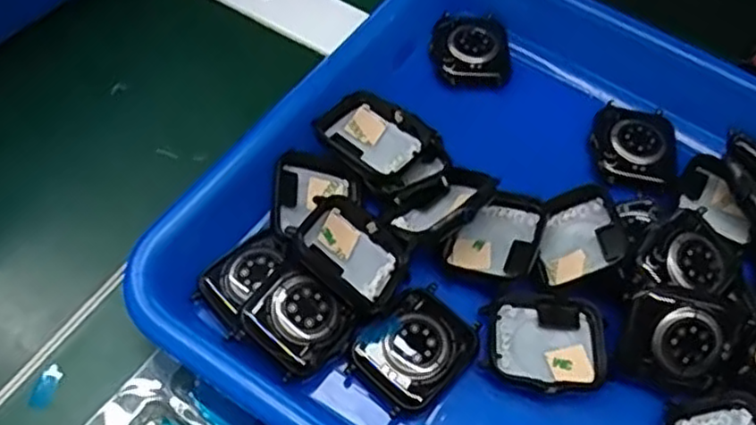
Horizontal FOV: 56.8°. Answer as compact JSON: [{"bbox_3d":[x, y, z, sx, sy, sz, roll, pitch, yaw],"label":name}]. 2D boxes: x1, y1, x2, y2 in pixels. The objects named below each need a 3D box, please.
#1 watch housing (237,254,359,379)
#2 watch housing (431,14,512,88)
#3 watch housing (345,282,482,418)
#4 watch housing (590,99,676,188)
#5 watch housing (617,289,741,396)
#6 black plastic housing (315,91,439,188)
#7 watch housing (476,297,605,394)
[{"bbox_3d":[-0.029,0.040,0.252,0.036,0.008,0.033,44,73,2],"label":"watch housing"},{"bbox_3d":[0.045,-0.080,0.337,0.036,0.010,0.043,-1,56,-4],"label":"watch housing"},{"bbox_3d":[0.014,0.049,0.254,0.034,0.009,0.044,37,62,19],"label":"watch housing"},{"bbox_3d":[0.115,-0.032,0.312,0.037,0.008,0.043,12,56,4],"label":"watch housing"},{"bbox_3d":[0.109,0.047,0.250,0.038,0.008,0.033,13,95,-1],"label":"watch housing"},{"bbox_3d":[0.000,-0.032,0.297,0.043,0.011,0.036,39,62,20],"label":"black plastic housing"},{"bbox_3d":[0.062,0.049,0.261,0.043,0.008,0.033,3,56,-2],"label":"watch housing"}]

